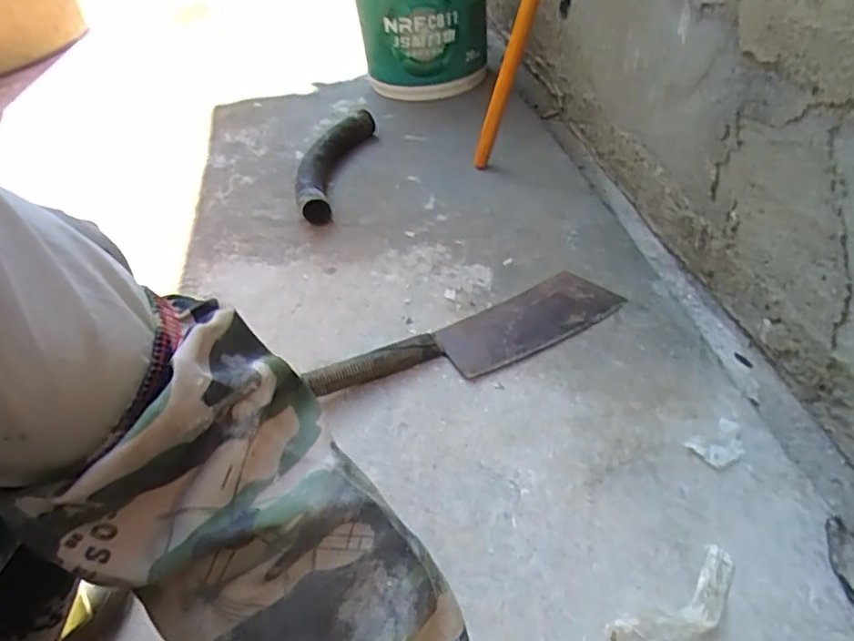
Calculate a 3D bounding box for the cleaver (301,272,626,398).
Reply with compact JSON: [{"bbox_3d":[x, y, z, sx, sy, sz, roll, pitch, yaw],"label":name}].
[{"bbox_3d":[0.055,0.023,0.732,0.383,0.027,0.094,-22,44,-15],"label":"cleaver"}]

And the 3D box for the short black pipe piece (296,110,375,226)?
[{"bbox_3d":[-0.164,-0.274,1.074,0.083,0.058,0.312,6,44,14],"label":"short black pipe piece"}]

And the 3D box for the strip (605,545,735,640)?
[{"bbox_3d":[0.204,0.227,0.489,0.126,0.017,0.045,-27,46,-19],"label":"strip"}]

